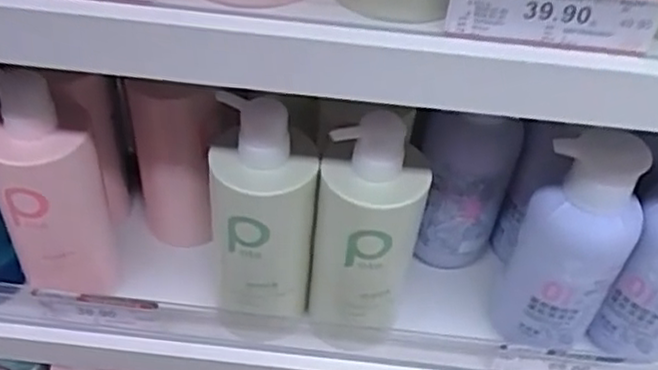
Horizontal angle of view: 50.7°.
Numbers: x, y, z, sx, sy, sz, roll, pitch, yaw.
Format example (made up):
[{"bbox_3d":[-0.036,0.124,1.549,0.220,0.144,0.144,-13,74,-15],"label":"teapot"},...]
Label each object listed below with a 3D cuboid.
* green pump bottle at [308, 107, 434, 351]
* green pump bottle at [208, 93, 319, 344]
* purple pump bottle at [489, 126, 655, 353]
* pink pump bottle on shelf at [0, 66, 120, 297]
[{"bbox_3d":[0.025,0.040,0.537,0.081,0.200,0.070,16,48,9],"label":"green pump bottle"},{"bbox_3d":[-0.050,0.034,0.537,0.076,0.203,0.074,1,47,-4],"label":"green pump bottle"},{"bbox_3d":[0.184,0.048,0.528,0.081,0.181,0.068,25,50,17],"label":"purple pump bottle"},{"bbox_3d":[-0.210,0.007,0.520,0.075,0.177,0.069,-6,48,-10],"label":"pink pump bottle on shelf"}]

